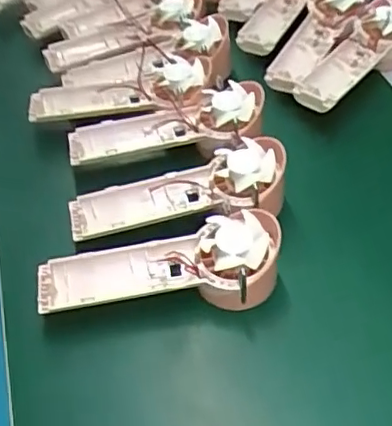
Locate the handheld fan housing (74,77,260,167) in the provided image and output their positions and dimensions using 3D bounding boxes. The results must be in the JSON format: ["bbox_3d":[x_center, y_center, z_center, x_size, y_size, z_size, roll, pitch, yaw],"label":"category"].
[{"bbox_3d":[-0.025,-0.074,0.525,0.173,0.034,0.068,-8,49,-2],"label":"handheld fan housing"}]

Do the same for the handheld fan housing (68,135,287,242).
[{"bbox_3d":[-0.013,-0.011,0.480,0.176,0.050,0.058,-12,49,-6],"label":"handheld fan housing"}]

